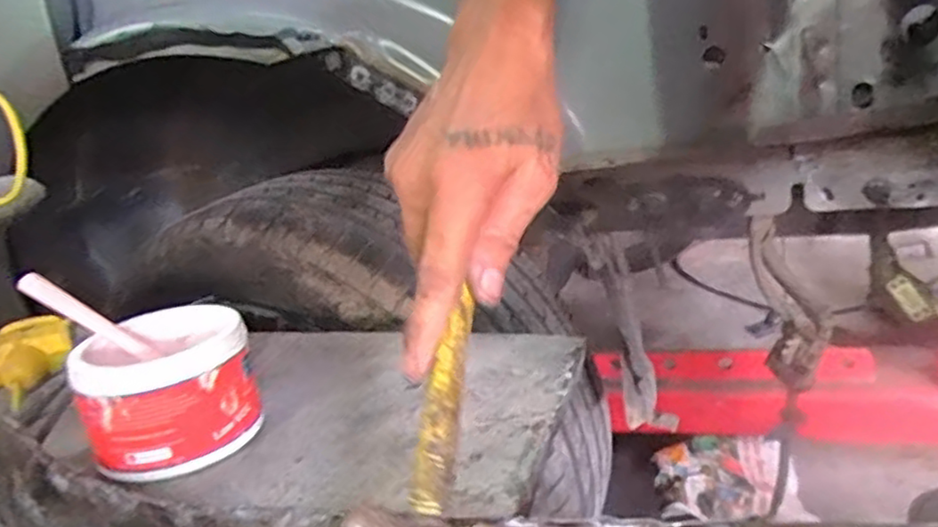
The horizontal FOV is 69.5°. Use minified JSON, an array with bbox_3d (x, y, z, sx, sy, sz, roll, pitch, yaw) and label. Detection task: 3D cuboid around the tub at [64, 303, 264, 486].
[{"bbox_3d":[-0.199,0.080,0.449,0.108,0.074,0.104,-10,21,4],"label":"tub"}]

